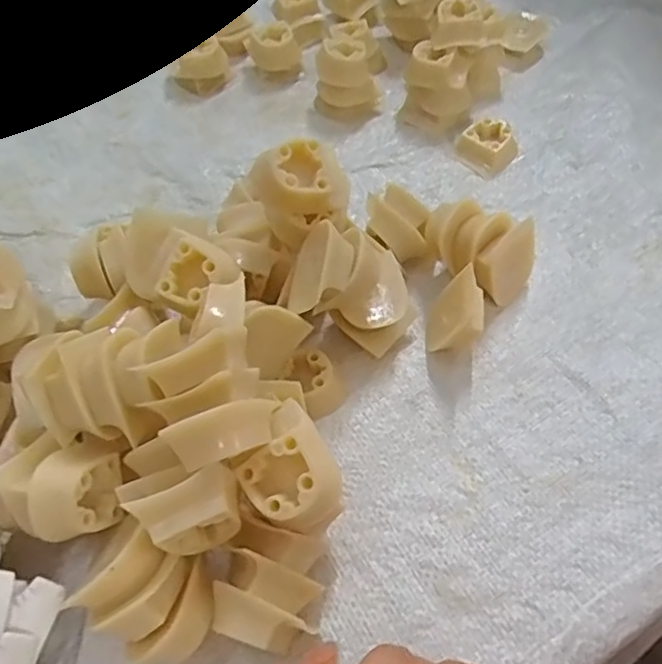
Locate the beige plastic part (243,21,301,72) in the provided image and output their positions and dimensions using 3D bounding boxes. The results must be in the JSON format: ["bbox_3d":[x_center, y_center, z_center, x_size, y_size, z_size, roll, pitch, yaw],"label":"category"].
[{"bbox_3d":[-0.046,-0.223,0.488,0.039,0.034,0.034,-14,57,-6],"label":"beige plastic part"}]

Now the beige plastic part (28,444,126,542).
[{"bbox_3d":[-0.108,0.069,0.260,0.029,0.028,0.036,-3,57,0],"label":"beige plastic part"}]

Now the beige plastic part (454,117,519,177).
[{"bbox_3d":[0.111,-0.132,0.426,0.033,0.019,0.037,-36,62,-19],"label":"beige plastic part"}]

